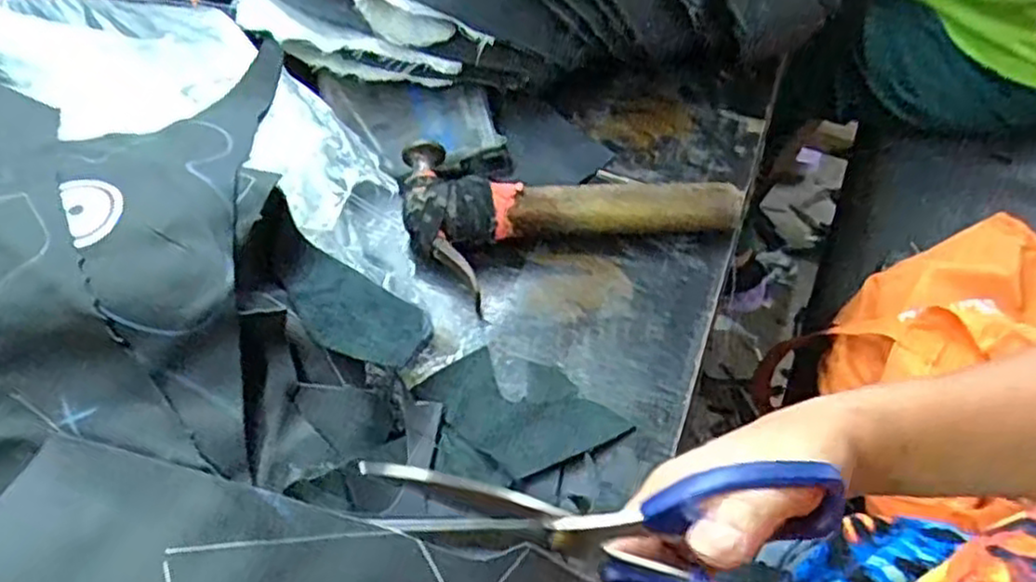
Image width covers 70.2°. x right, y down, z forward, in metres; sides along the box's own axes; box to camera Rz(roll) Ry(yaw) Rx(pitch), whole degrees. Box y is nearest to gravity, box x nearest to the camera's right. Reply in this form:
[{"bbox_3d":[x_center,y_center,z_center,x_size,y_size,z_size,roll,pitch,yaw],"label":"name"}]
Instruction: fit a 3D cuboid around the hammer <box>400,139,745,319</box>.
[{"bbox_3d":[0.037,-0.057,0.483,0.219,0.036,0.107,-8,54,-5],"label":"hammer"}]

